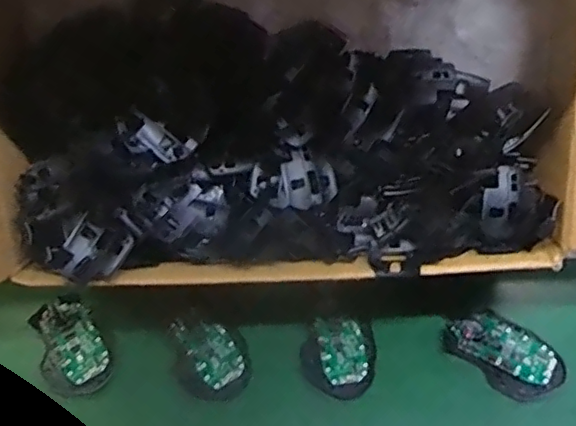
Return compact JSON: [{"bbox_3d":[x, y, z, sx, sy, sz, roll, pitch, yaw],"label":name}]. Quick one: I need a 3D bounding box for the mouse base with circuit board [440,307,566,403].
[{"bbox_3d":[0.217,0.136,0.585,0.109,0.015,0.072,37,63,27],"label":"mouse base with circuit board"}]

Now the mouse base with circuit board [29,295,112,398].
[{"bbox_3d":[-0.226,0.135,0.602,0.062,0.019,0.116,-27,56,-15],"label":"mouse base with circuit board"}]

